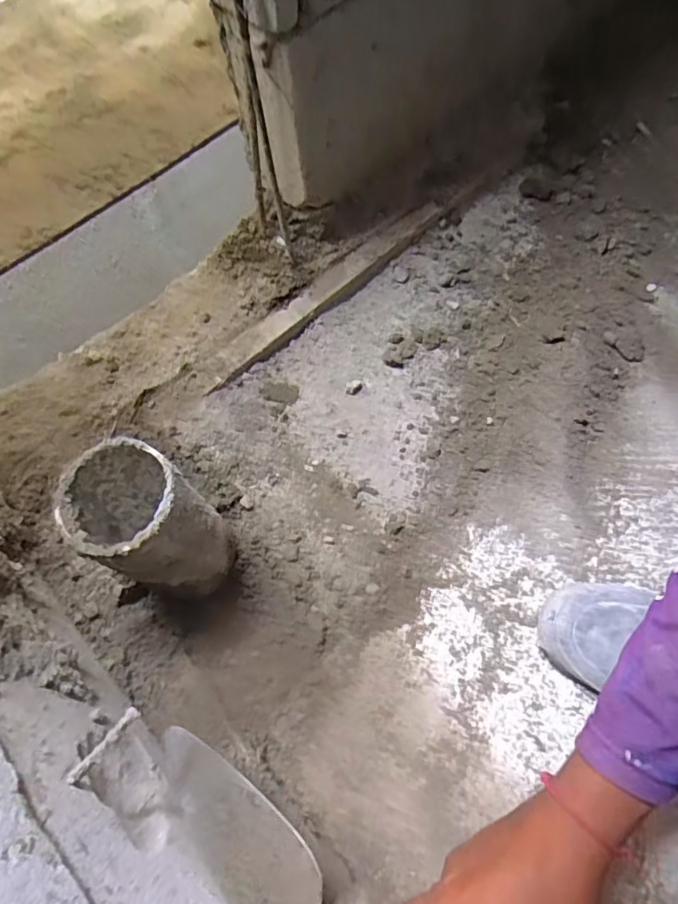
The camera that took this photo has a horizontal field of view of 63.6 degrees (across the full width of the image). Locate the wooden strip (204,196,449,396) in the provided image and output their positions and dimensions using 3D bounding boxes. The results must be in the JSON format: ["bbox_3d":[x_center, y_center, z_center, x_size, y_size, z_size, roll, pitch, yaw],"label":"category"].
[{"bbox_3d":[-0.015,-0.211,0.709,0.398,0.035,0.034,-41,69,-16],"label":"wooden strip"}]

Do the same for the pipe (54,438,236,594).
[{"bbox_3d":[-0.156,0.071,0.481,0.098,0.178,0.090,-1,64,2],"label":"pipe"}]

